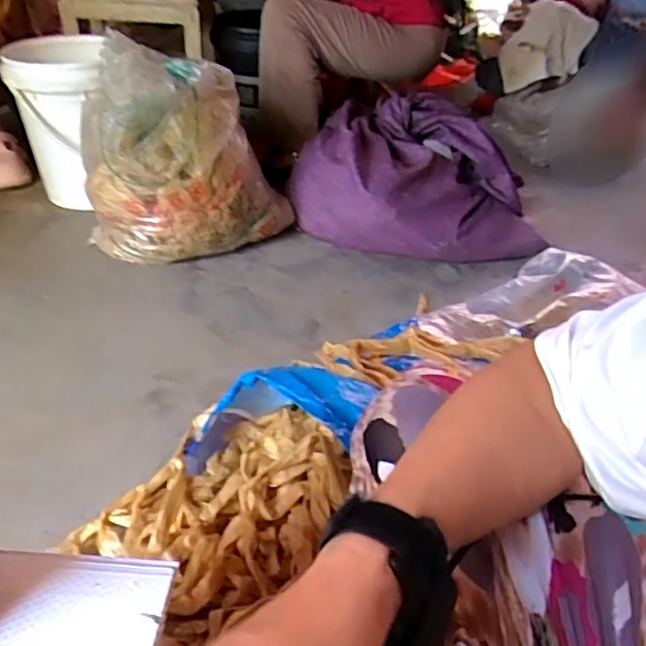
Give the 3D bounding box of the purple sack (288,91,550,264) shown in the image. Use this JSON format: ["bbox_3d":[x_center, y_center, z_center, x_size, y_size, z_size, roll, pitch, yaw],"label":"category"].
[{"bbox_3d":[0.228,-0.341,1.403,0.589,0.267,0.358,4,38,2],"label":"purple sack"}]

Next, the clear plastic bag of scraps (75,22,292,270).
[{"bbox_3d":[-0.299,-0.354,1.272,0.417,0.399,0.255,-17,42,-23],"label":"clear plastic bag of scraps"}]

